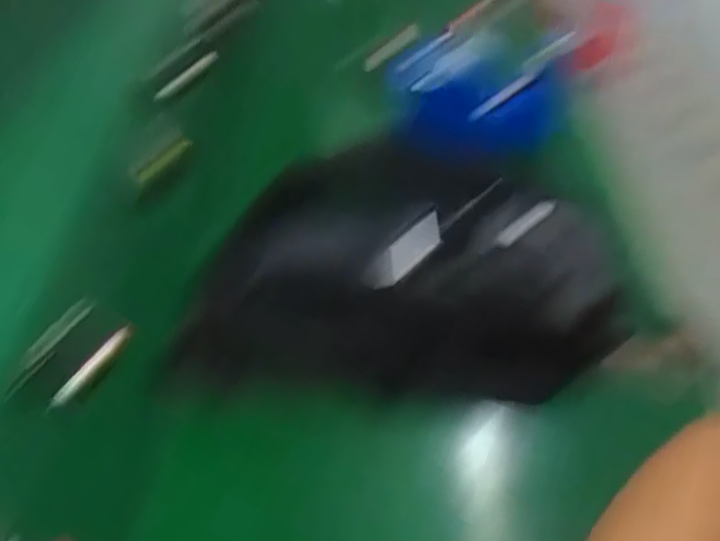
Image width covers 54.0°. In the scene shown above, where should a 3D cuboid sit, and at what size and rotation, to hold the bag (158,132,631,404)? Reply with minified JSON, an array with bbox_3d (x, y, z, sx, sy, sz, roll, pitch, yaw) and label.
[{"bbox_3d":[0.023,-0.003,0.479,0.285,0.115,0.156,3,42,6],"label":"bag"}]

